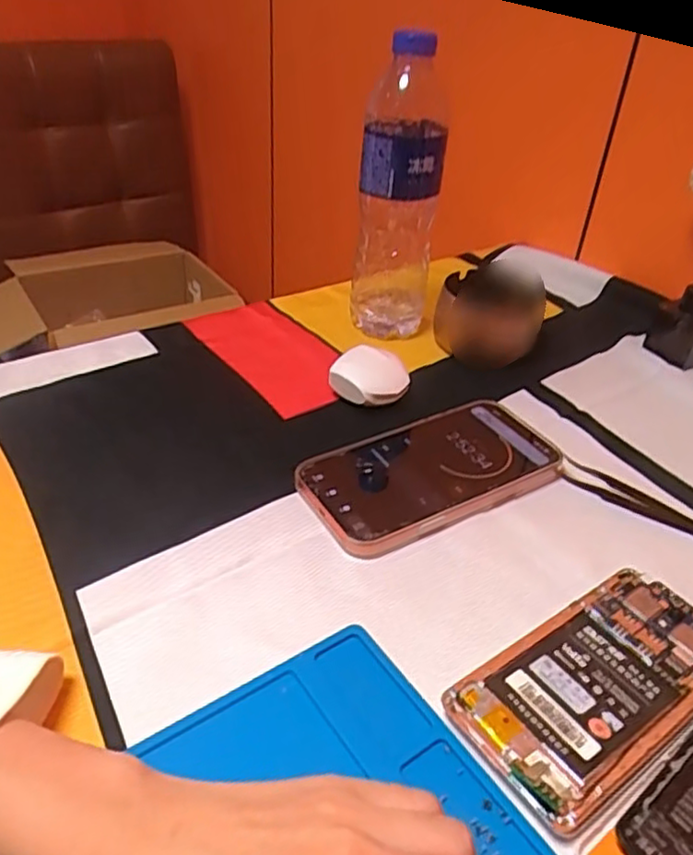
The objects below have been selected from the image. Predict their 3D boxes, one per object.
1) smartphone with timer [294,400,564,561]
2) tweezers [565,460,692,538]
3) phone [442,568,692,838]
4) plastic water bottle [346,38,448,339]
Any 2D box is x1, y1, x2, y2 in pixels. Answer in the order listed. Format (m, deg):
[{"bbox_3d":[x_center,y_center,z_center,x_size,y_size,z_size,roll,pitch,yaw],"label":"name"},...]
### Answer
[{"bbox_3d":[0.055,0.027,0.431,0.167,0.014,0.081,-17,42,-26],"label":"smartphone with timer"},{"bbox_3d":[0.191,0.049,0.423,0.104,0.010,0.020,25,41,25],"label":"tweezers"},{"bbox_3d":[0.118,0.119,0.311,0.136,0.015,0.071,-21,43,-29],"label":"phone"},{"bbox_3d":[0.042,-0.183,0.535,0.061,0.221,0.061,5,37,1],"label":"plastic water bottle"}]

